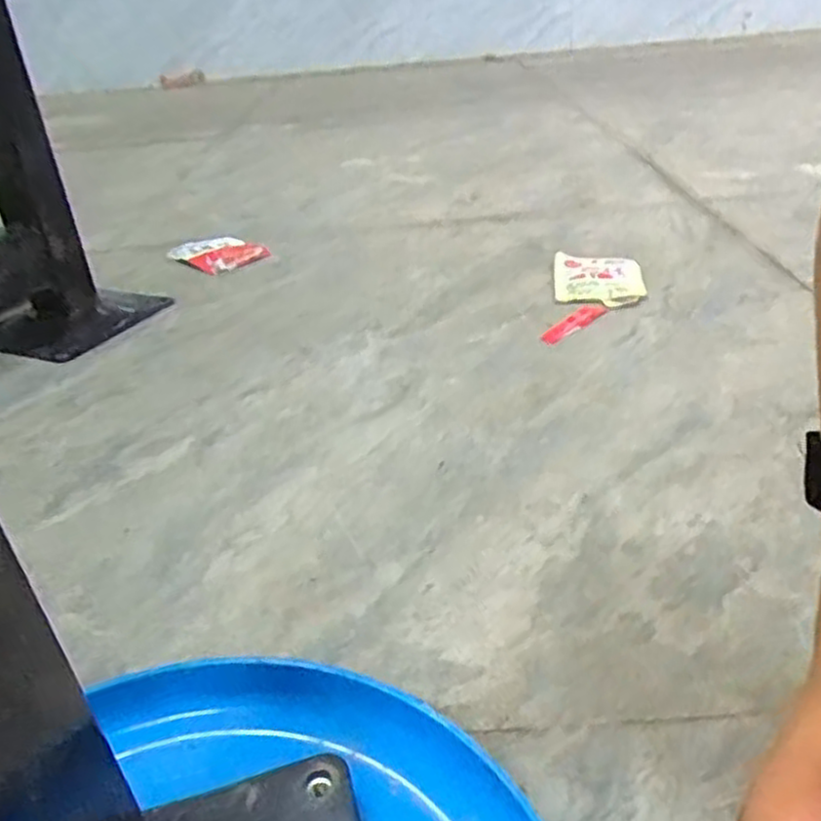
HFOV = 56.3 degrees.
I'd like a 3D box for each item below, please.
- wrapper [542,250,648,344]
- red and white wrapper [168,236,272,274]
[{"bbox_3d":[0.186,-0.118,0.767,0.089,0.011,0.213,2,31,13],"label":"wrapper"},{"bbox_3d":[-0.241,-0.199,0.961,0.107,0.024,0.093,-16,32,-18],"label":"red and white wrapper"}]

